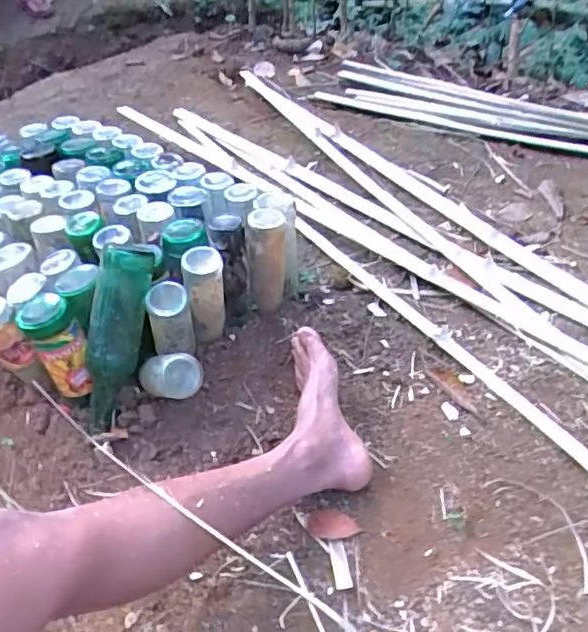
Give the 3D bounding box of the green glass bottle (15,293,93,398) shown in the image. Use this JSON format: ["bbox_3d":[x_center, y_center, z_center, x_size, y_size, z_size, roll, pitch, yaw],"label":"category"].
[{"bbox_3d":[-0.332,0.041,0.834,0.069,0.144,0.076,-25,50,-21],"label":"green glass bottle"}]

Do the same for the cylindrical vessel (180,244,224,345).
[{"bbox_3d":[-0.134,-0.031,0.909,0.057,0.144,0.053,-2,44,2],"label":"cylindrical vessel"}]

